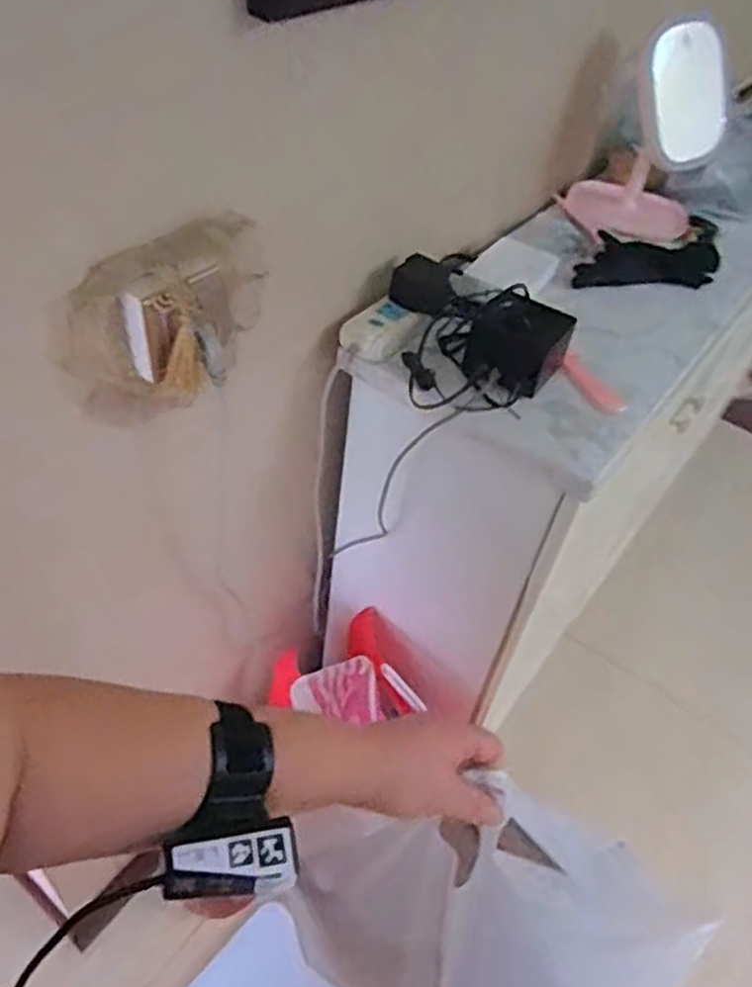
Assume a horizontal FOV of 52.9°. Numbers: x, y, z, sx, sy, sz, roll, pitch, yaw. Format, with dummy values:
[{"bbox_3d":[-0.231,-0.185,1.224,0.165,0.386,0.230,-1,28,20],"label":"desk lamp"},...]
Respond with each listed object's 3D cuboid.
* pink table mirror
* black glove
[{"bbox_3d":[0.408,-0.522,1.125,0.192,0.295,0.099,15,46,9],"label":"pink table mirror"},{"bbox_3d":[0.367,-0.326,1.047,0.212,0.034,0.089,-4,46,-10],"label":"black glove"}]

